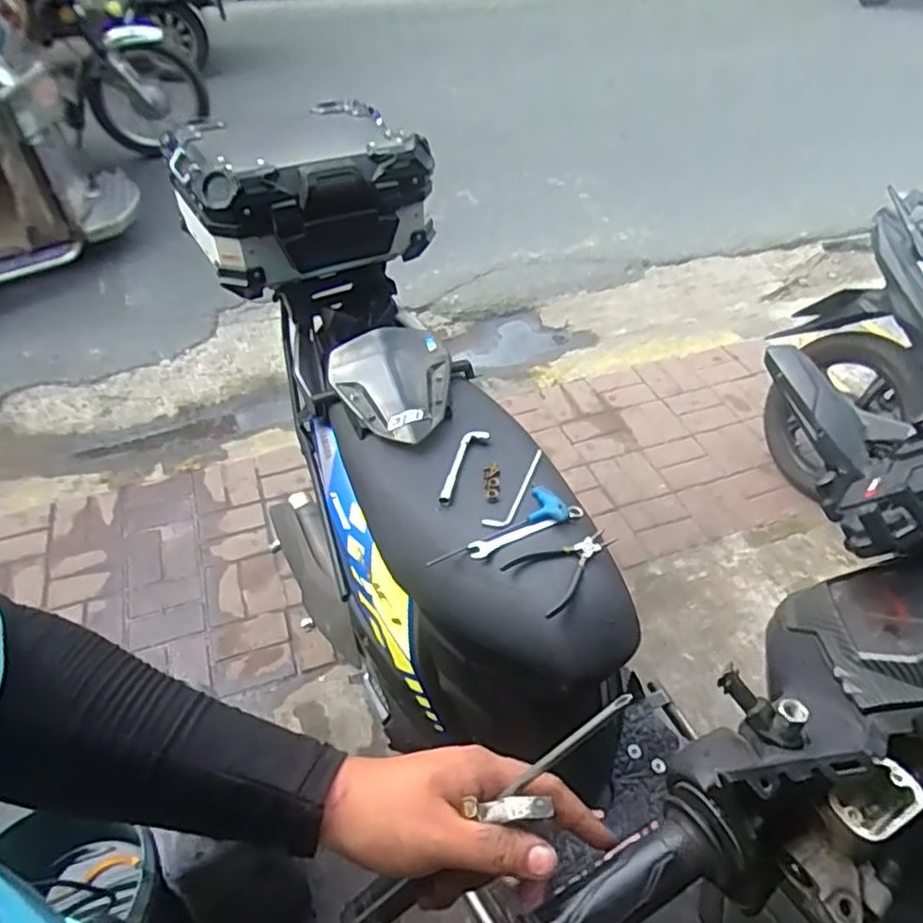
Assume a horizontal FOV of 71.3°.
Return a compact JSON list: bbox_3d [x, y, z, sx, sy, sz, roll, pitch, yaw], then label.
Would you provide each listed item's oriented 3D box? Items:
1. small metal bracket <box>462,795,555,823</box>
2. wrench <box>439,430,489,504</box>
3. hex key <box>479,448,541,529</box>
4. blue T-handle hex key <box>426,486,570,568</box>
[{"bbox_3d":[0.024,0.183,0.339,0.043,0.005,0.011,-8,39,16],"label":"small metal bracket"},{"bbox_3d":[0.001,0.002,0.972,0.031,0.013,0.159,13,43,16],"label":"wrench"},{"bbox_3d":[0.086,0.042,0.941,0.031,0.009,0.178,21,46,23],"label":"hex key"},{"bbox_3d":[0.047,0.084,0.885,0.204,0.018,0.071,-17,44,-18],"label":"blue T-handle hex key"}]

